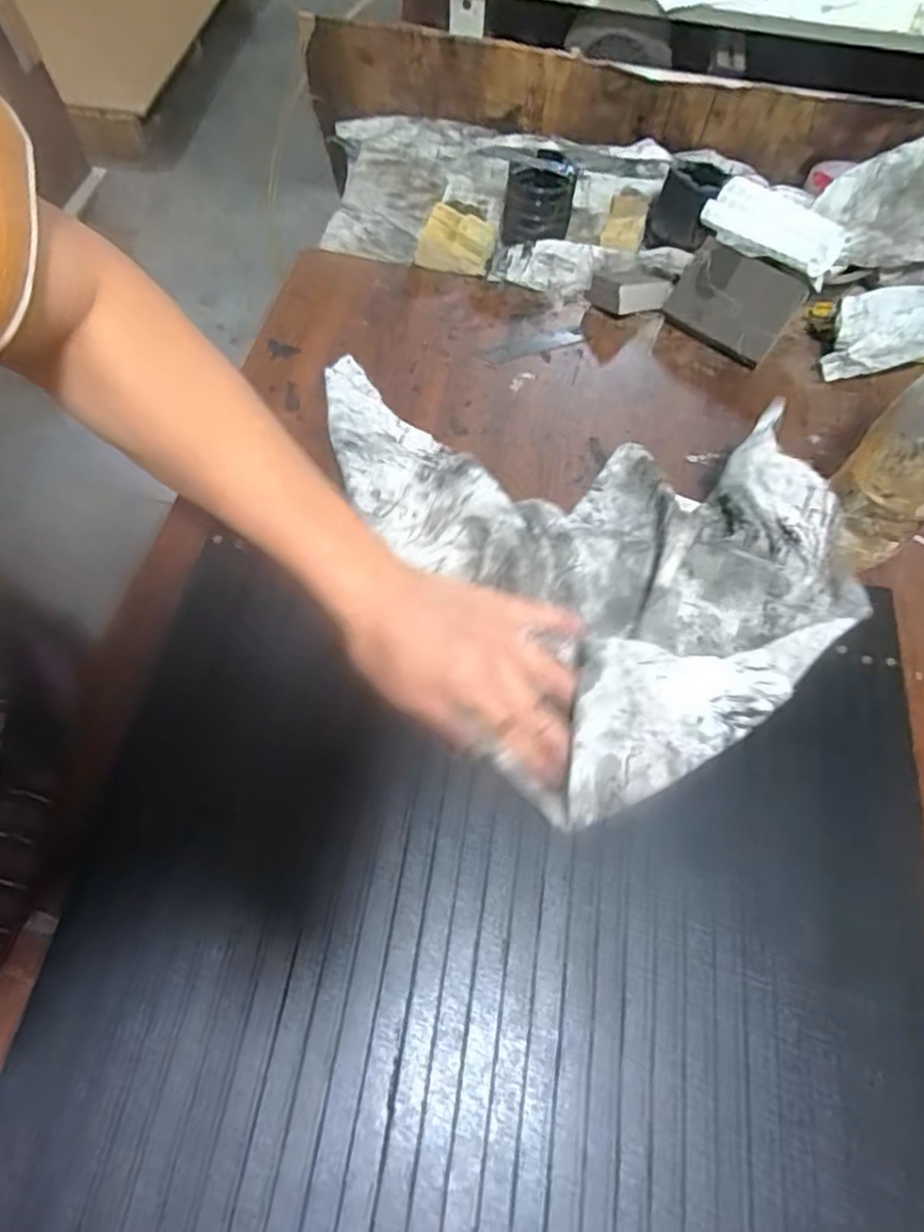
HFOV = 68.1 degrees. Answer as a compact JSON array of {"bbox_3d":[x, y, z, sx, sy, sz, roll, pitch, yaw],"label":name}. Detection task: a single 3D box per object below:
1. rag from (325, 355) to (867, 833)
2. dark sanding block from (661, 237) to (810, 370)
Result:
[{"bbox_3d":[0.074,-0.082,0.480,0.256,0.088,0.394,-23,67,-12],"label":"rag"},{"bbox_3d":[0.230,-0.269,0.585,0.099,0.073,0.017,39,28,17],"label":"dark sanding block"}]

